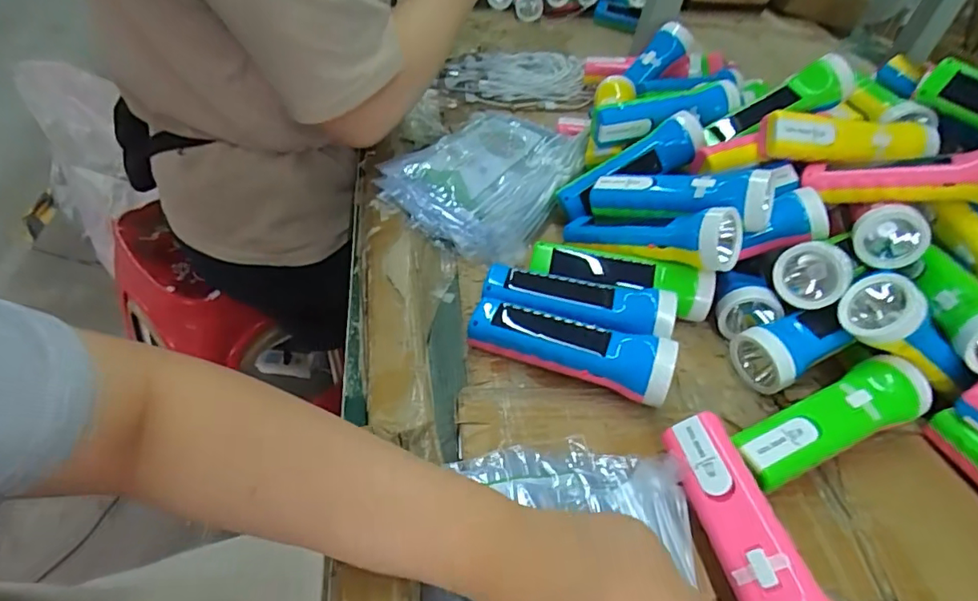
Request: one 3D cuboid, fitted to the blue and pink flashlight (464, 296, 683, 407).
[{"bbox_3d":[0.063,0.036,0.433,0.158,0.041,0.043,15,47,18],"label":"blue and pink flashlight"}]

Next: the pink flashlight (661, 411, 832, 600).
[{"bbox_3d":[0.154,0.144,0.335,0.046,0.058,0.155,1,45,-11],"label":"pink flashlight"}]

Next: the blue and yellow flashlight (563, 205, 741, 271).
[{"bbox_3d":[0.139,-0.061,0.502,0.156,0.050,0.048,11,40,40],"label":"blue and yellow flashlight"}]

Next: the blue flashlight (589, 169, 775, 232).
[{"bbox_3d":[0.171,-0.090,0.510,0.157,0.055,0.047,8,41,34],"label":"blue flashlight"}]

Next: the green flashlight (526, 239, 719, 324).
[{"bbox_3d":[0.115,-0.022,0.483,0.155,0.041,0.047,16,44,6],"label":"green flashlight"}]

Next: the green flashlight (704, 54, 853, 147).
[{"bbox_3d":[0.299,-0.204,0.574,0.147,0.055,0.043,-21,41,19],"label":"green flashlight"}]

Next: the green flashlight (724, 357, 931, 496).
[{"bbox_3d":[0.244,0.091,0.400,0.161,0.050,0.049,-15,49,-24],"label":"green flashlight"}]

